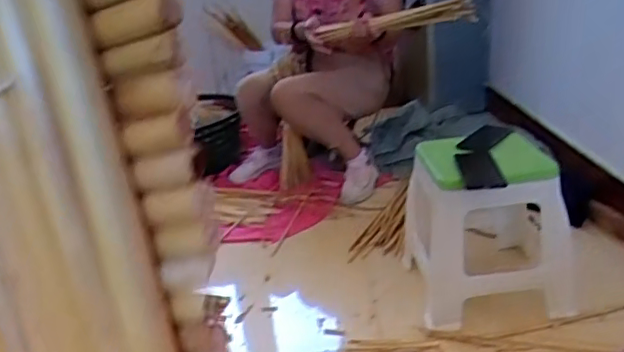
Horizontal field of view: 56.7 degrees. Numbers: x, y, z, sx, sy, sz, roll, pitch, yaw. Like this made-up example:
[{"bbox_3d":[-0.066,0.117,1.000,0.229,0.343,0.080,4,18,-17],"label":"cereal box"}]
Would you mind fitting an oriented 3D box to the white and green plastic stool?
[{"bbox_3d":[0.410,0.099,1.341,0.346,0.348,0.351,-6,22,2],"label":"white and green plastic stool"}]

